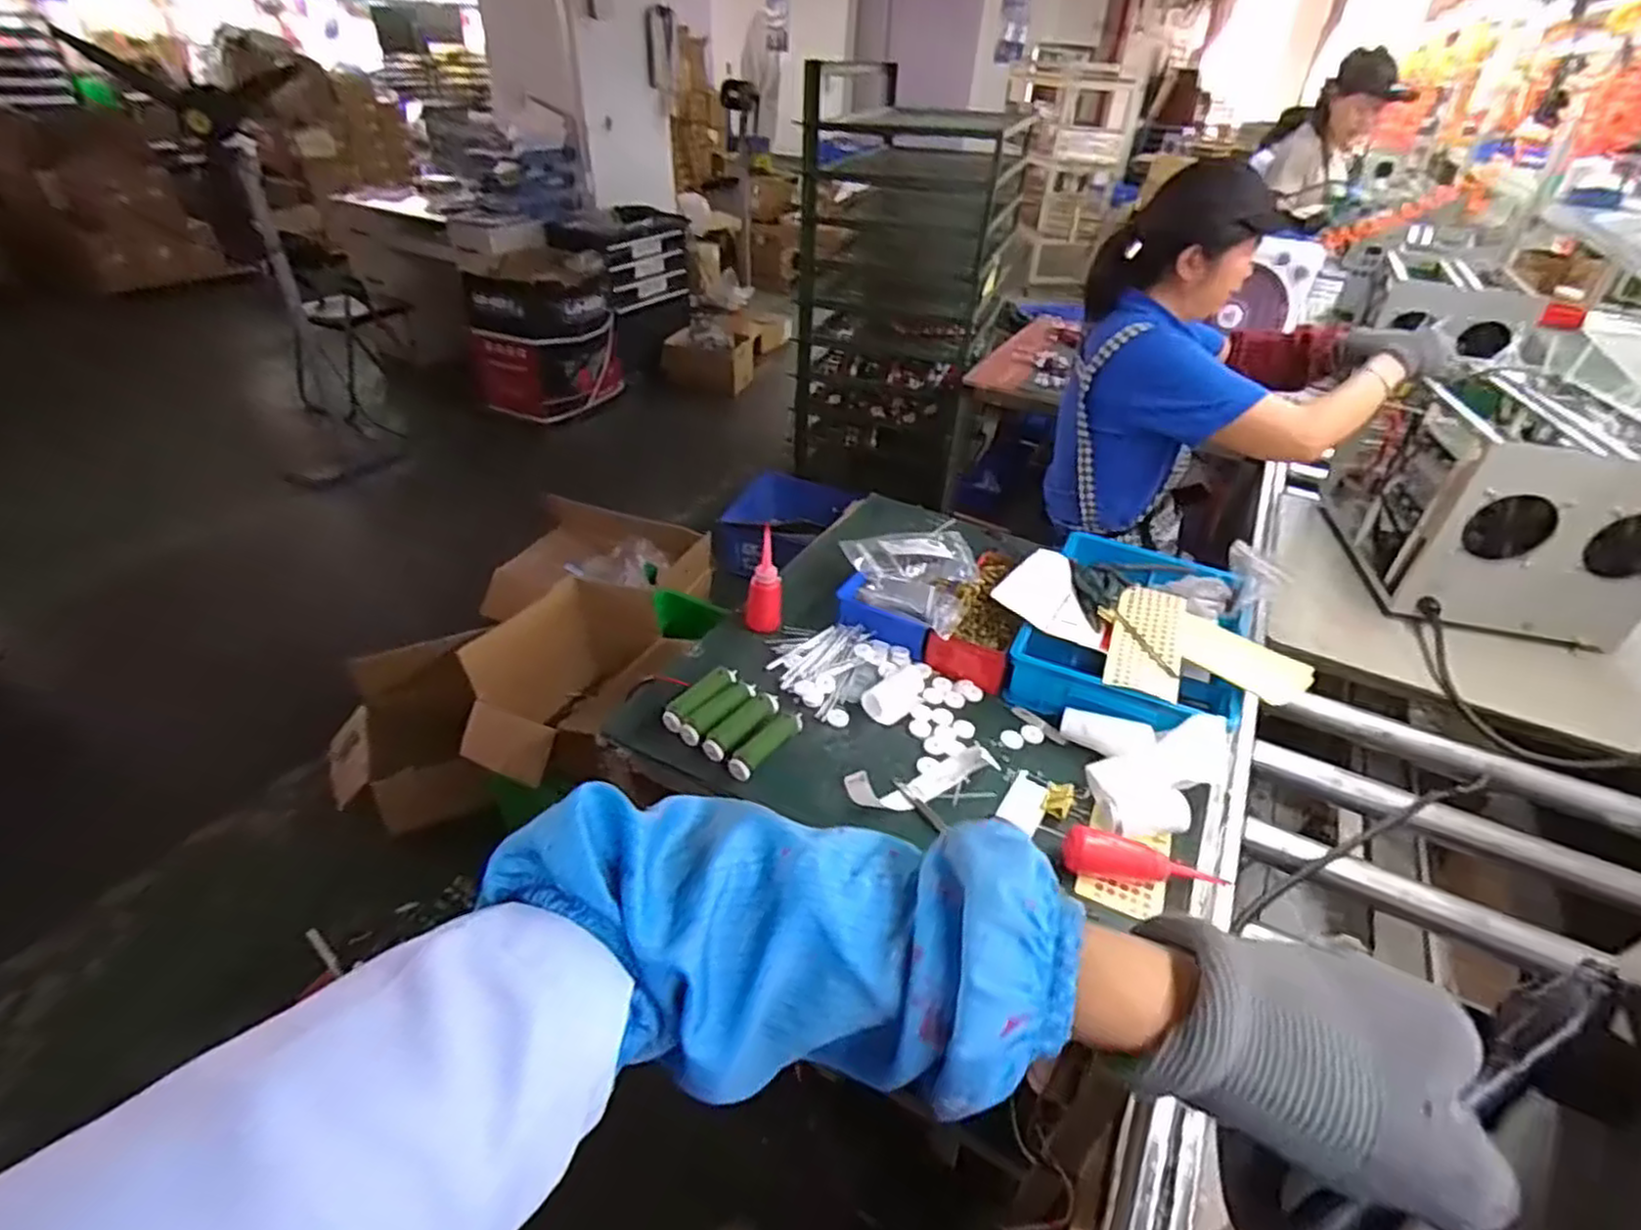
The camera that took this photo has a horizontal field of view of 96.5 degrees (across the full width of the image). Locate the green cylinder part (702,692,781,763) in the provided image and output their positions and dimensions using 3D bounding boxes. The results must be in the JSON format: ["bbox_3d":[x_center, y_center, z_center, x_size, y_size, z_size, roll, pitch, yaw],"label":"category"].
[{"bbox_3d":[-0.092,0.135,0.897,0.036,0.026,0.114,28,44,29],"label":"green cylinder part"}]

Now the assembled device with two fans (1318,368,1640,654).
[{"bbox_3d":[1.167,-0.213,1.270,0.330,0.305,0.498,13,38,12],"label":"assembled device with two fans"}]

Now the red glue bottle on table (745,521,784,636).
[{"bbox_3d":[-0.081,-0.044,1.044,0.053,0.142,0.049,-3,38,-7],"label":"red glue bottle on table"}]

